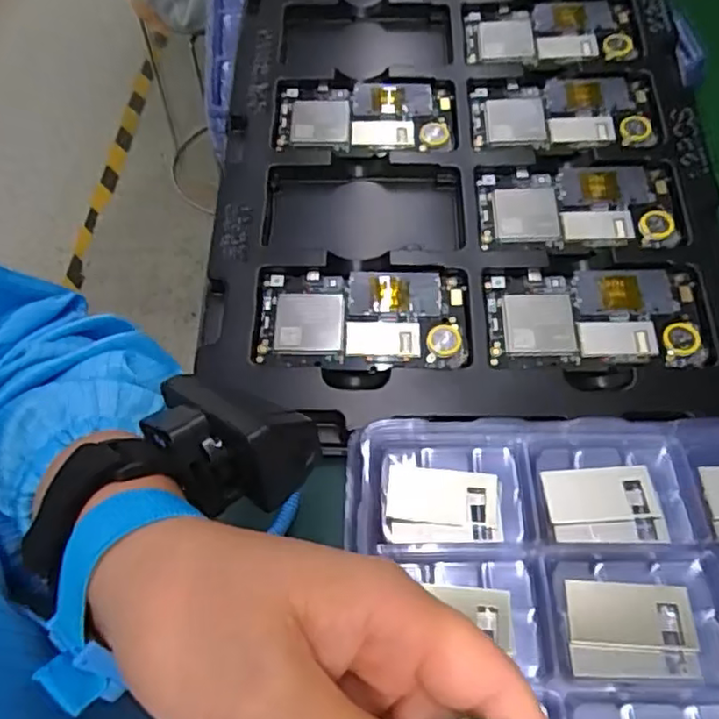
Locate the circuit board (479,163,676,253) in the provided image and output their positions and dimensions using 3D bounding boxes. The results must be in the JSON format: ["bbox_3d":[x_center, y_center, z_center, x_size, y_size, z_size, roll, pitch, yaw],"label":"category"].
[{"bbox_3d":[0.143,-0.101,0.431,0.126,0.004,0.063,-1,69,3],"label":"circuit board"}]

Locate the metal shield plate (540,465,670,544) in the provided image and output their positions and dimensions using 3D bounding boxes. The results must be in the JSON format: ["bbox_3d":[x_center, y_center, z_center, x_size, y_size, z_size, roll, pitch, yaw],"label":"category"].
[{"bbox_3d":[0.097,0.058,0.258,0.044,0.005,0.030,0,57,0],"label":"metal shield plate"}]

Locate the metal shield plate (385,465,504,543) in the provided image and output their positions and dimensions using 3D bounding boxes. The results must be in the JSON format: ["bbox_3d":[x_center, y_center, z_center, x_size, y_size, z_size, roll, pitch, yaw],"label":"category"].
[{"bbox_3d":[0.034,0.059,0.262,0.045,0.004,0.029,0,66,7],"label":"metal shield plate"}]

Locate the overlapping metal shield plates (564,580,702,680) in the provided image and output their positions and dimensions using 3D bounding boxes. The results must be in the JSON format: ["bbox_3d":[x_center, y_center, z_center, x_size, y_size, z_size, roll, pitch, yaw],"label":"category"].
[{"bbox_3d":[0.098,0.097,0.234,0.044,0.007,0.032,1,57,1],"label":"overlapping metal shield plates"}]

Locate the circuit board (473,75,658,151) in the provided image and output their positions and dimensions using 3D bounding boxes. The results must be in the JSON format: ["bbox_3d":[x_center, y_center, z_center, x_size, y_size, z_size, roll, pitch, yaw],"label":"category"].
[{"bbox_3d":[0.144,-0.177,0.465,0.124,0.006,0.064,-1,70,3],"label":"circuit board"}]

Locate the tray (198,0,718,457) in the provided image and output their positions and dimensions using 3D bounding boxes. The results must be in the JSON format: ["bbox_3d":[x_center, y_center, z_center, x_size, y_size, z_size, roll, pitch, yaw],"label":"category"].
[{"bbox_3d":[0.069,-0.181,0.469,0.324,0.027,0.521,-2,68,1],"label":"tray"}]

